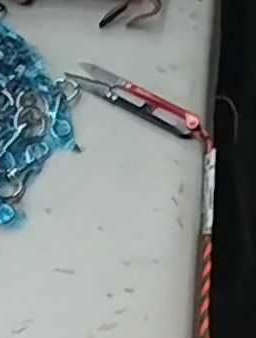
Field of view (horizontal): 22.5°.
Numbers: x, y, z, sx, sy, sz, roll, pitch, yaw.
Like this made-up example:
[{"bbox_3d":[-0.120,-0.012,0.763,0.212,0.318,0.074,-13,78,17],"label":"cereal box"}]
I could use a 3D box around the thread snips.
[{"bbox_3d":[0.004,-0.051,0.424,0.100,0.012,0.024,33,61,20],"label":"thread snips"}]

